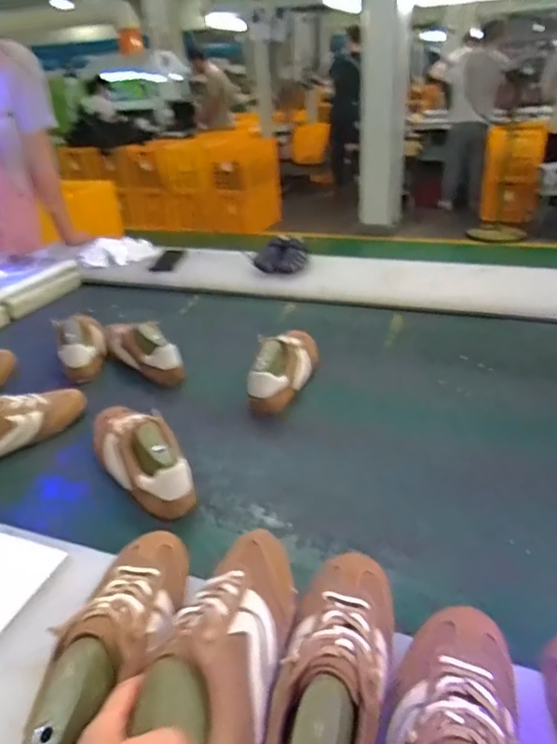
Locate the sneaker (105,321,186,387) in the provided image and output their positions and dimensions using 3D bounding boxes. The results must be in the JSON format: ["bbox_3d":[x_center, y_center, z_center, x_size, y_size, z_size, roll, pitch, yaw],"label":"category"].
[{"bbox_3d":[-0.279,-0.059,1.091,0.086,0.085,0.237,-22,36,-30],"label":"sneaker"}]

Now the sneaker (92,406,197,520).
[{"bbox_3d":[-0.203,0.113,0.787,0.097,0.103,0.252,-19,34,-25],"label":"sneaker"}]

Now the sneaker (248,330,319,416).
[{"bbox_3d":[0.019,-0.021,0.992,0.081,0.094,0.251,6,32,15],"label":"sneaker"}]

